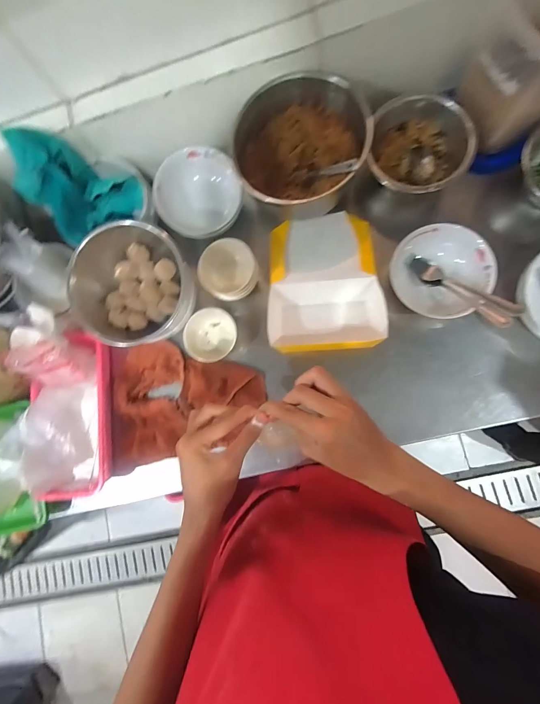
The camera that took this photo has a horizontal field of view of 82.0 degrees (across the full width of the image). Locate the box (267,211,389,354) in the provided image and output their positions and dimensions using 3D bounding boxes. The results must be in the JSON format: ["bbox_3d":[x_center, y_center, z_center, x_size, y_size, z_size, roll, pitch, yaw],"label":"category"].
[{"bbox_3d":[0.096,-0.127,0.542,0.190,0.063,0.249,-1,84,7],"label":"box"}]

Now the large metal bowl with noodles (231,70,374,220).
[{"bbox_3d":[0.060,-0.337,0.522,0.200,0.106,0.184,-1,84,7],"label":"large metal bowl with noodles"}]

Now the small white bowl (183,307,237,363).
[{"bbox_3d":[-0.107,-0.030,0.569,0.087,0.065,0.091,-1,84,7],"label":"small white bowl"}]

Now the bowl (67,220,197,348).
[{"bbox_3d":[-0.227,-0.116,0.520,0.181,0.096,0.198,-1,84,7],"label":"bowl"}]

